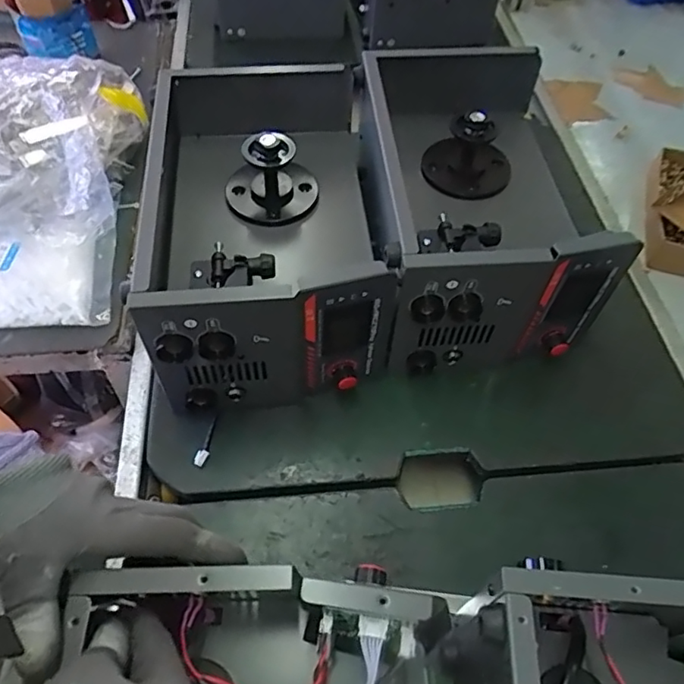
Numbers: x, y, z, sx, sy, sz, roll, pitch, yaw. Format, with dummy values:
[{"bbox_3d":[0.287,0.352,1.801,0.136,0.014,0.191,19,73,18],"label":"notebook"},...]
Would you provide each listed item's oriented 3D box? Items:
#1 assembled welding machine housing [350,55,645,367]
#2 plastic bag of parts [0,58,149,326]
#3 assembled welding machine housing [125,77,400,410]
[{"bbox_3d":[0.151,-0.184,0.693,0.244,0.167,0.408,-4,54,-3],"label":"assembled welding machine housing"},{"bbox_3d":[-0.456,-0.226,0.733,0.349,0.116,0.414,-2,54,-1],"label":"plastic bag of parts"},{"bbox_3d":[-0.084,-0.148,0.652,0.231,0.165,0.413,-4,54,-2],"label":"assembled welding machine housing"}]

